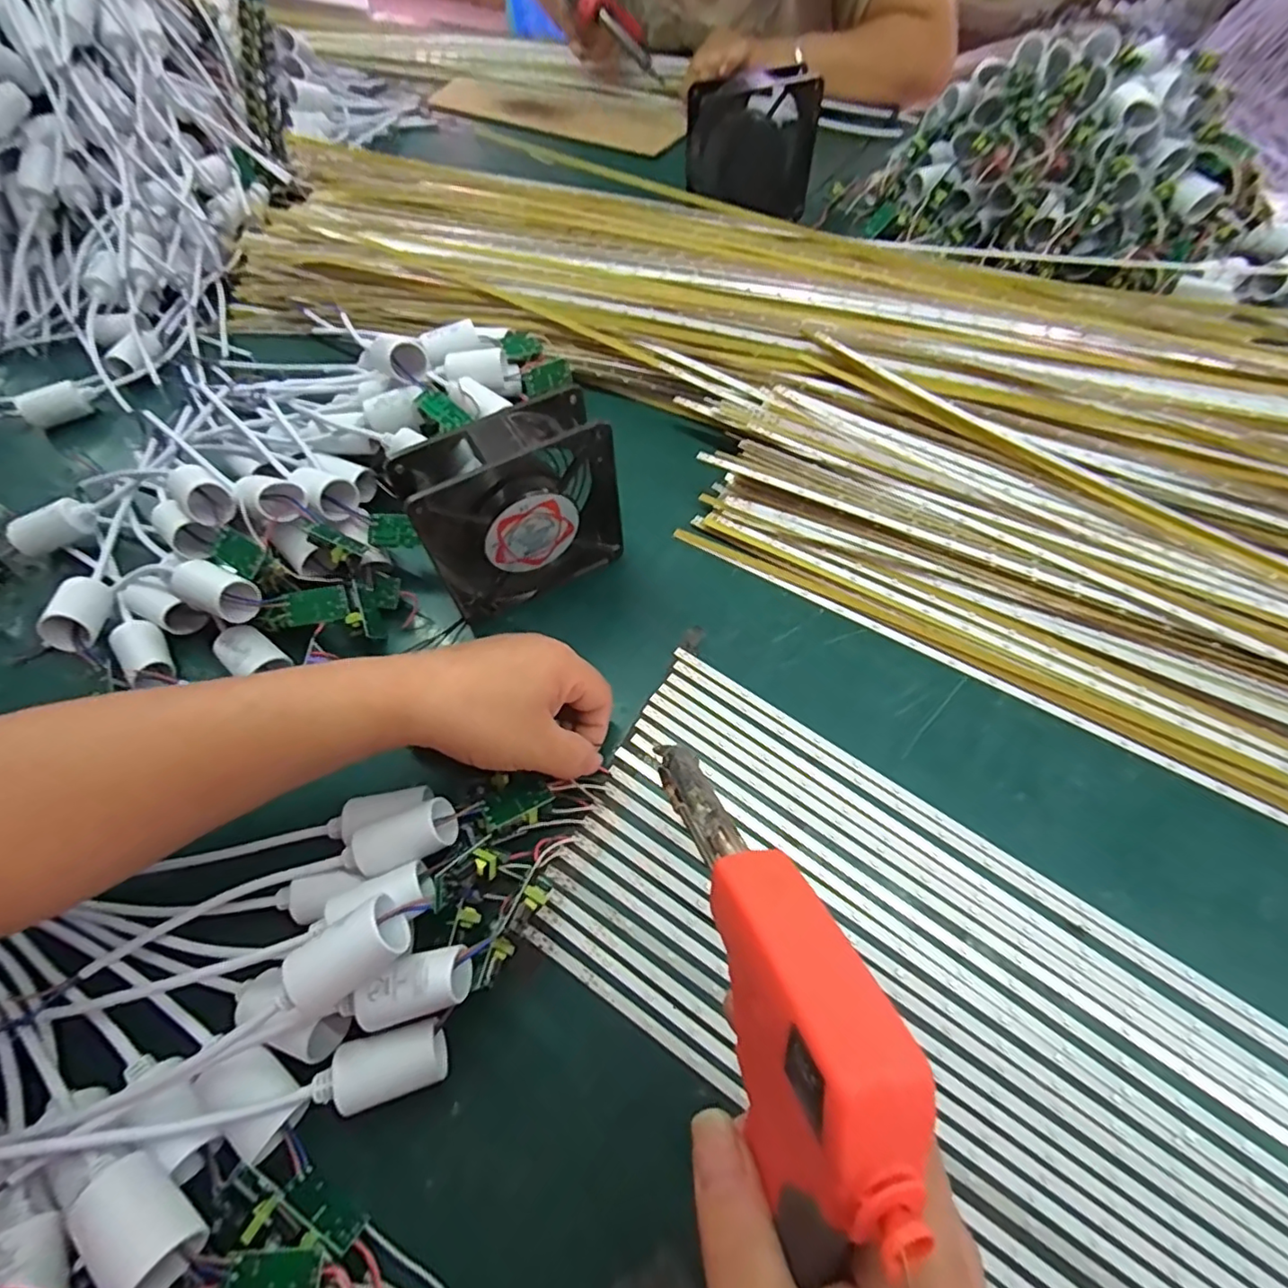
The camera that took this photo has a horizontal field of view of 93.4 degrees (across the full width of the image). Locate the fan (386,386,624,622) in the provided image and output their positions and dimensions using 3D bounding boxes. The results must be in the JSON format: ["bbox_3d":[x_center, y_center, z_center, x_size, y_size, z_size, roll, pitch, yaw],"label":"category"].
[{"bbox_3d":[-0.076,-0.081,0.375,0.118,0.119,0.037,-27,62,-13],"label":"fan"}]

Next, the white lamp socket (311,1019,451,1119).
[{"bbox_3d":[-0.116,0.191,0.274,0.054,0.031,0.026,-16,60,-7],"label":"white lamp socket"}]

